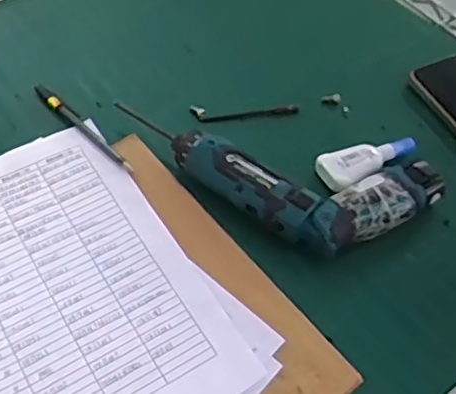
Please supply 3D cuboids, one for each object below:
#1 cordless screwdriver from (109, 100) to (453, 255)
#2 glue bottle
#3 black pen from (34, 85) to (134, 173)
[{"bbox_3d":[0.033,-0.012,0.550,0.298,0.043,0.113,15,53,5],"label":"cordless screwdriver"},{"bbox_3d":[0.130,-0.033,0.579,0.089,0.021,0.040,-15,56,-16],"label":"glue bottle"},{"bbox_3d":[-0.139,-0.067,0.595,0.012,0.006,0.142,-37,65,-26],"label":"black pen"}]

